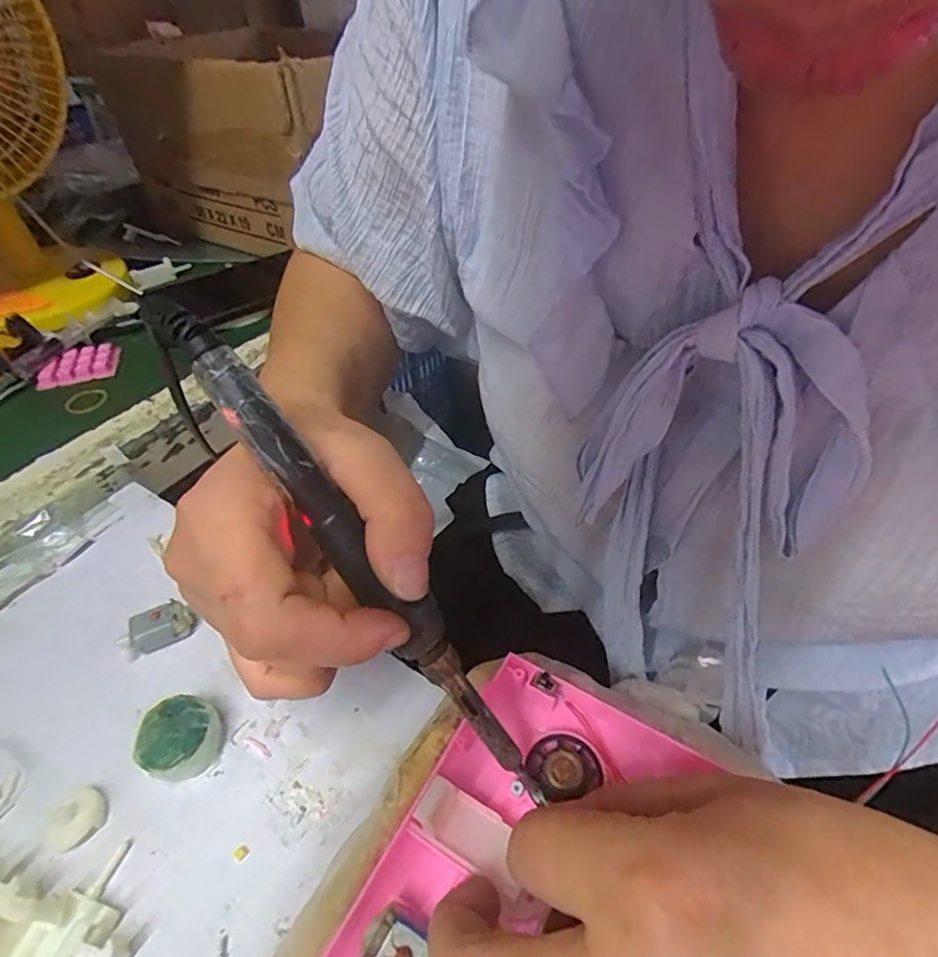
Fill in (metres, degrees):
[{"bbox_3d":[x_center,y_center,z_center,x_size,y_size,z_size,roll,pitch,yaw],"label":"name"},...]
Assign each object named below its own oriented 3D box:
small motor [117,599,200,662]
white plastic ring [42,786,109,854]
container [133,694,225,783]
[{"bbox_3d":[-0.161,0.079,0.287,0.036,0.019,0.016,-19,46,-17],"label":"small motor"},{"bbox_3d":[-0.164,0.142,0.231,0.021,0.004,0.023,-1,43,1],"label":"white plastic ring"},{"bbox_3d":[-0.129,0.116,0.246,0.031,0.018,0.030,-1,43,1],"label":"container"}]

